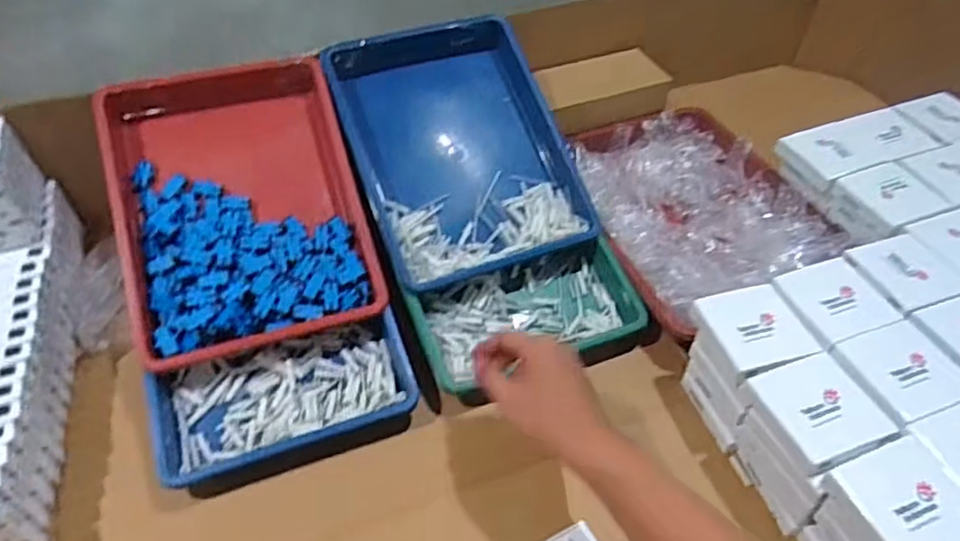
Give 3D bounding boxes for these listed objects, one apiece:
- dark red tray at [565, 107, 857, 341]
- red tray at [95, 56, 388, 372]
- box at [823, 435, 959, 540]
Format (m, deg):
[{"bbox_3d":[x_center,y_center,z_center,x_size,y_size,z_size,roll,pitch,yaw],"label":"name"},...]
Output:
[{"bbox_3d":[0.264,-0.071,0.789,0.249,0.058,0.340,-11,48,-12],"label":"dark red tray"},{"bbox_3d":[-0.252,-0.071,0.673,0.238,0.057,0.314,-14,72,-16],"label":"red tray"},{"bbox_3d":[0.323,0.182,0.477,0.085,0.034,0.093,-17,50,-16],"label":"box"}]

